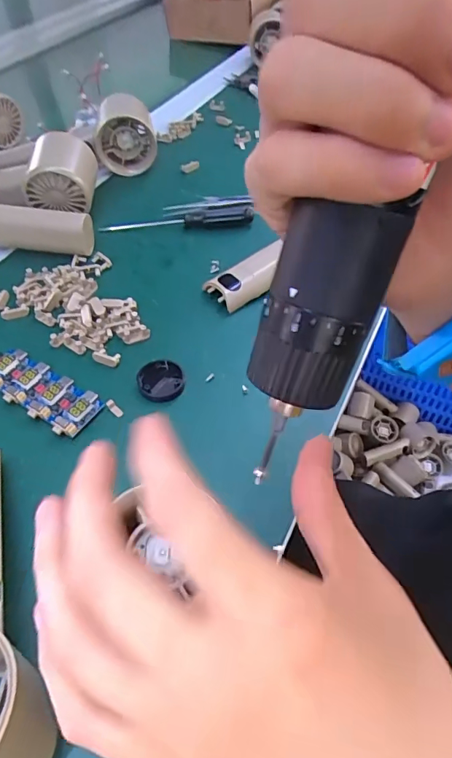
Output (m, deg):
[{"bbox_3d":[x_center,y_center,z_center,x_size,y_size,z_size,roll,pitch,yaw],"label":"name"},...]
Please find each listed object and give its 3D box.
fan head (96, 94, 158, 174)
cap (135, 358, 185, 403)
[{"bbox_3d":[-0.102,-0.252,0.472,0.056,0.049,0.079,-6,51,-4],"label":"fan head"},{"bbox_3d":[-0.043,0.001,0.302,0.029,0.005,0.031,0,51,0],"label":"cap"}]

